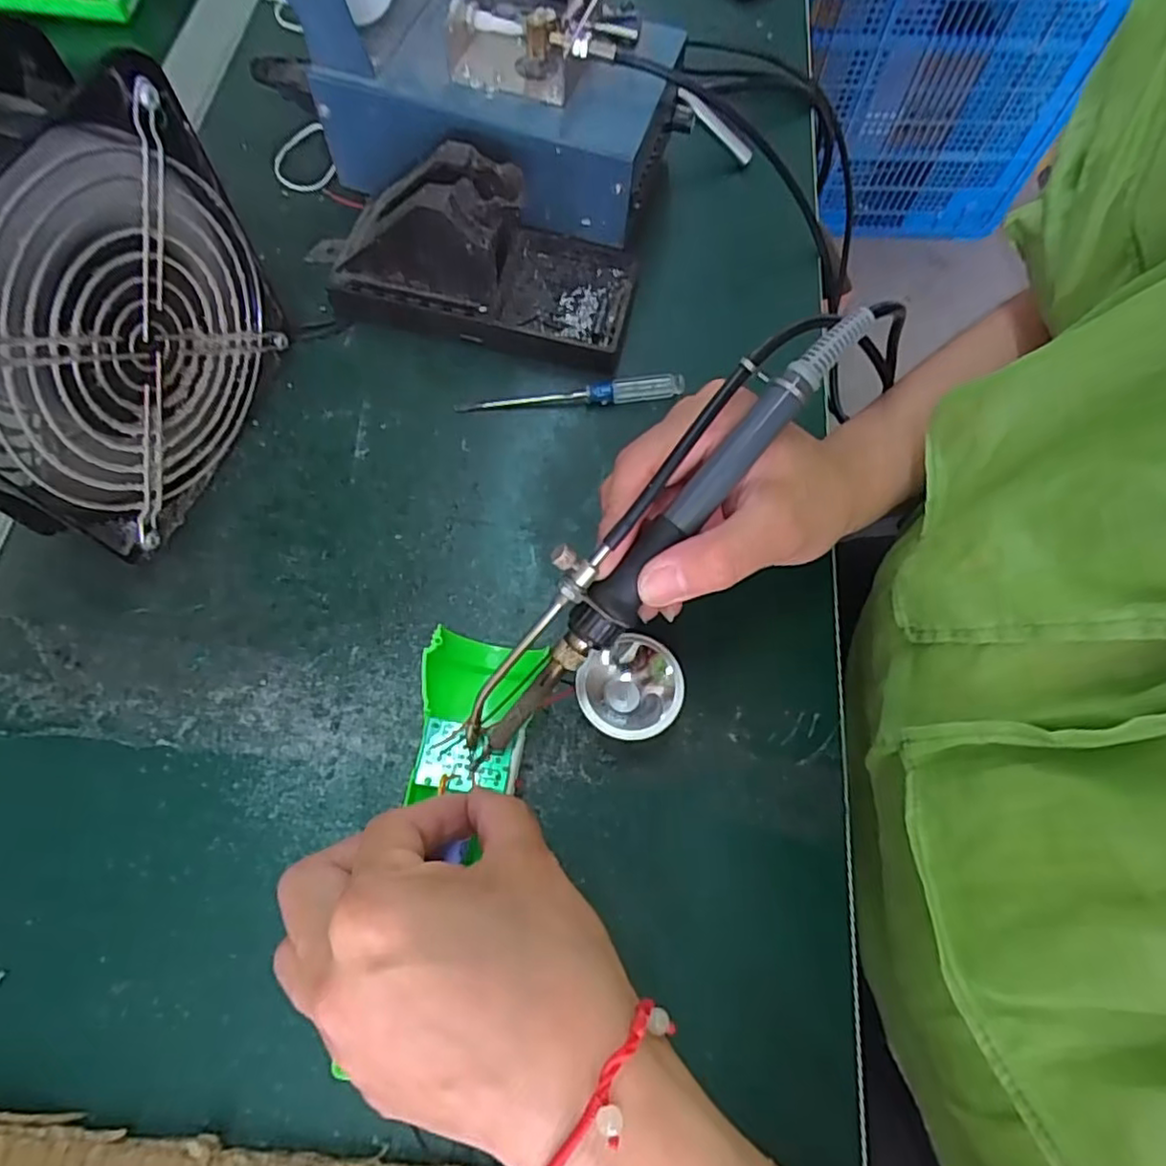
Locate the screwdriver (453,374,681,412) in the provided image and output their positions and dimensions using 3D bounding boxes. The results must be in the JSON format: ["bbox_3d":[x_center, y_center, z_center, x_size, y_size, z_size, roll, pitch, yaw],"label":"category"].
[{"bbox_3d":[-0.006,-0.101,0.359,0.121,0.012,0.009,-7,67,-4],"label":"screwdriver"}]

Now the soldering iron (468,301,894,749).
[{"bbox_3d":[0.025,-0.019,0.236,0.028,0.027,0.202,43,97,16],"label":"soldering iron"}]

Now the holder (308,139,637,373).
[{"bbox_3d":[-0.067,-0.183,0.359,0.188,0.073,0.080,12,67,4],"label":"holder"}]

